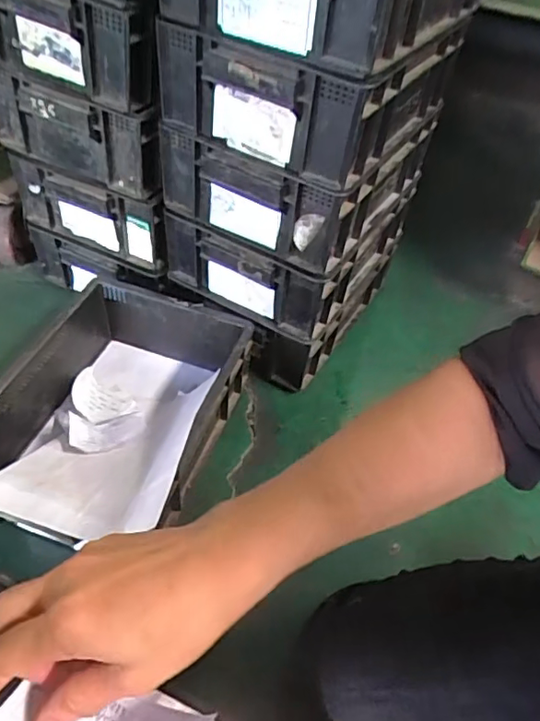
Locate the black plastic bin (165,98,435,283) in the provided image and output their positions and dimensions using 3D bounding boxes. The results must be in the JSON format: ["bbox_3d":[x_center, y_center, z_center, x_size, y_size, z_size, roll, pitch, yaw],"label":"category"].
[{"bbox_3d":[0.044,-0.269,0.736,0.233,0.117,0.304,27,50,17],"label":"black plastic bin"}]

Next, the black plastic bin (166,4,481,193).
[{"bbox_3d":[0.055,-0.344,0.657,0.235,0.116,0.304,27,50,17],"label":"black plastic bin"}]

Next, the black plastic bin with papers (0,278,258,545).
[{"bbox_3d":[-0.197,0.059,0.698,0.268,0.135,0.373,14,49,9],"label":"black plastic bin with papers"}]

